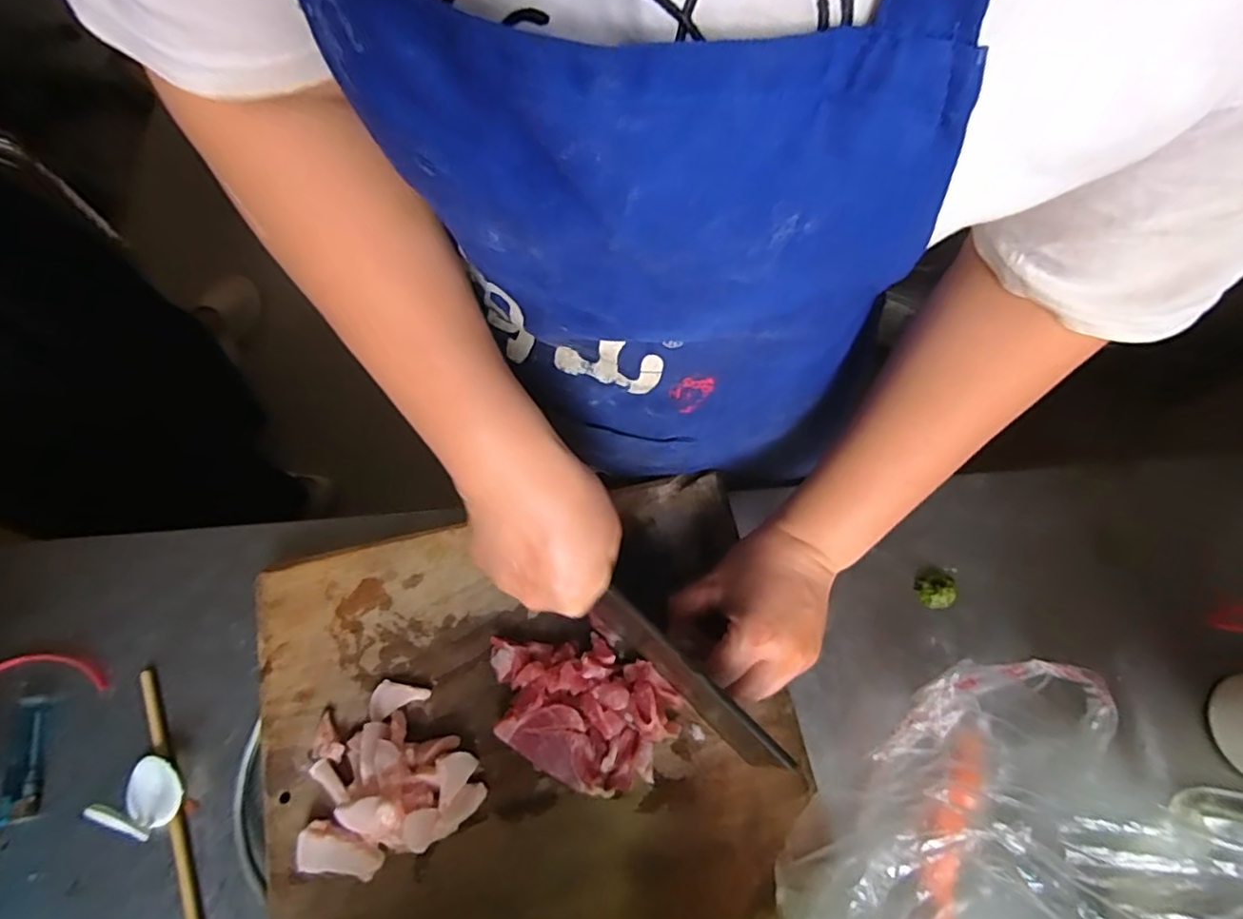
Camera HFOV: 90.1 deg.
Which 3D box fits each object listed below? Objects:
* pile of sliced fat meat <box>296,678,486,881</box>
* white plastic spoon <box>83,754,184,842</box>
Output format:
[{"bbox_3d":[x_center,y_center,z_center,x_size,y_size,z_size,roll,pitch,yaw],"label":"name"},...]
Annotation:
[{"bbox_3d":[-0.163,0.207,0.398,0.117,0.037,0.105,-31,72,-10],"label":"pile of sliced fat meat"},{"bbox_3d":[-0.322,0.224,0.414,0.042,0.039,0.042,18,71,7],"label":"white plastic spoon"}]

